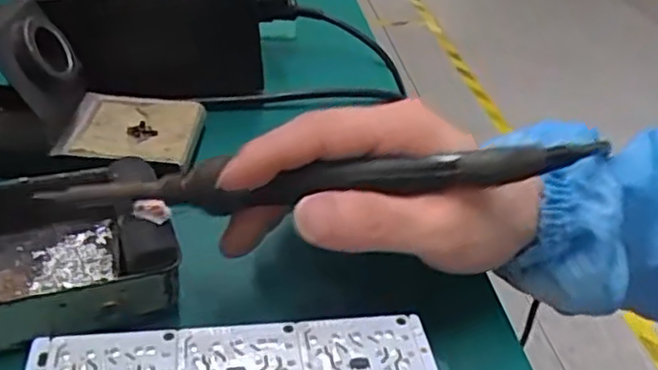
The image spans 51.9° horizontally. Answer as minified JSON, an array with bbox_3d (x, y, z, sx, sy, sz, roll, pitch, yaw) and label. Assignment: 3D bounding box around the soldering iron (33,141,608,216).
[{"bbox_3d":[-0.012,-0.003,0.264,0.211,0.016,0.020,-4,34,9],"label":"soldering iron"}]

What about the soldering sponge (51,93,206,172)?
[{"bbox_3d":[-0.107,-0.032,0.375,0.069,0.014,0.069,4,33,-1],"label":"soldering sponge"}]

